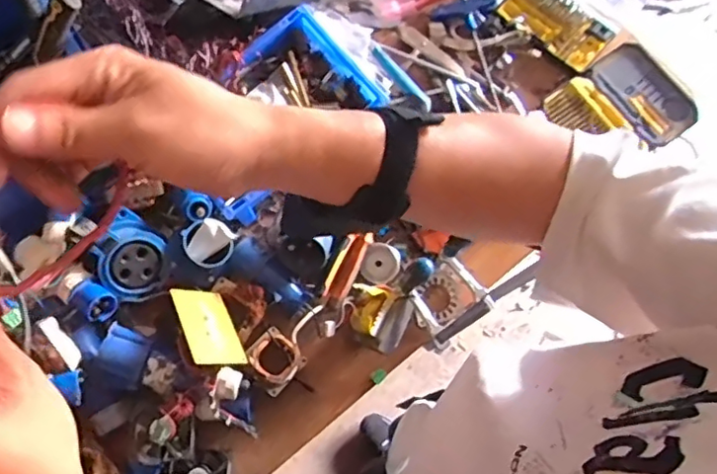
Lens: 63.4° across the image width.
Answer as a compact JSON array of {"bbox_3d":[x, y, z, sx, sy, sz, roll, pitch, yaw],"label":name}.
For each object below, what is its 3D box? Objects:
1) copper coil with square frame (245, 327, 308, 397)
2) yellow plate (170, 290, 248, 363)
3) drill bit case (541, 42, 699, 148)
[{"bbox_3d":[-0.121,0.178,0.837,0.076,0.054,0.074,42,76,11],"label":"copper coil with square frame"},{"bbox_3d":[-0.200,0.119,0.774,0.075,0.009,0.121,10,38,-42],"label":"yellow plate"},{"bbox_3d":[0.463,-0.227,1.010,0.251,0.035,0.187,-34,76,-11],"label":"drill bit case"}]

